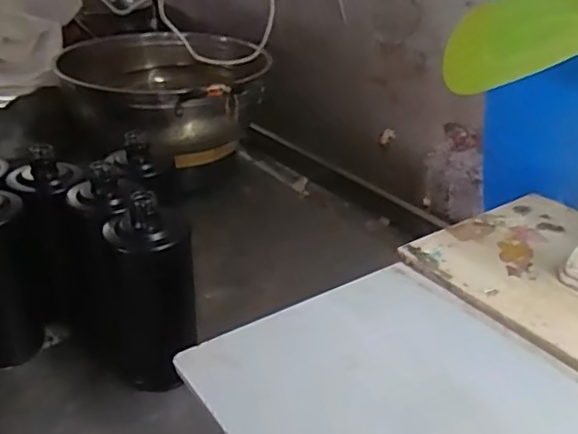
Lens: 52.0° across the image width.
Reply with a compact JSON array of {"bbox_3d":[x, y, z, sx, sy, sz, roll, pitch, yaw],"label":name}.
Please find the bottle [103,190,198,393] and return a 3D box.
[{"bbox_3d":[-0.134,0.072,0.580,0.086,0.193,0.080,-5,27,-15],"label":"bottle"}]

